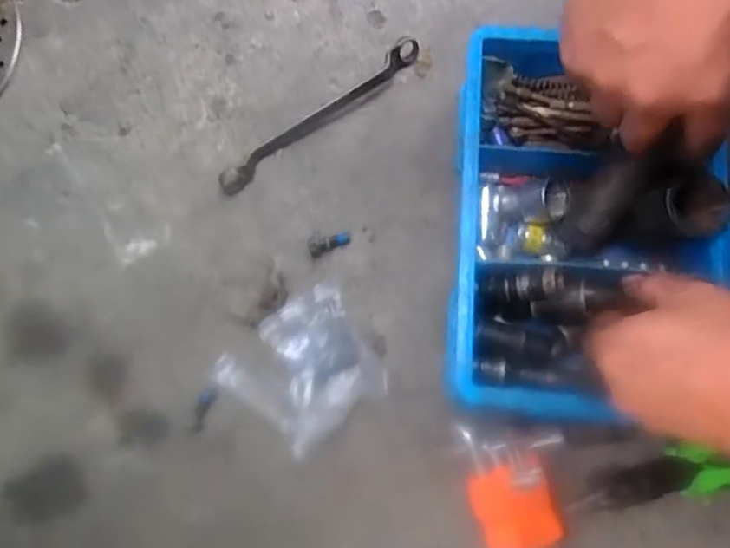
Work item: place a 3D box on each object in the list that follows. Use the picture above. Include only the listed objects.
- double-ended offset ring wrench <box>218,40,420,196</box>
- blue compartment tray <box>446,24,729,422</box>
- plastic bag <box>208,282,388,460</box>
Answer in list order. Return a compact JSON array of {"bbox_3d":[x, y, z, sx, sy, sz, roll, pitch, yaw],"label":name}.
[{"bbox_3d":[-0.036,-0.130,0.473,0.197,0.017,0.020,-37,77,-7],"label":"double-ended offset ring wrench"},{"bbox_3d":[0.150,-0.033,0.403,0.176,0.064,0.258,6,76,3],"label":"blue compartment tray"},{"bbox_3d":[-0.044,0.068,0.417,0.102,0.020,0.092,-35,77,-7],"label":"plastic bag"}]

